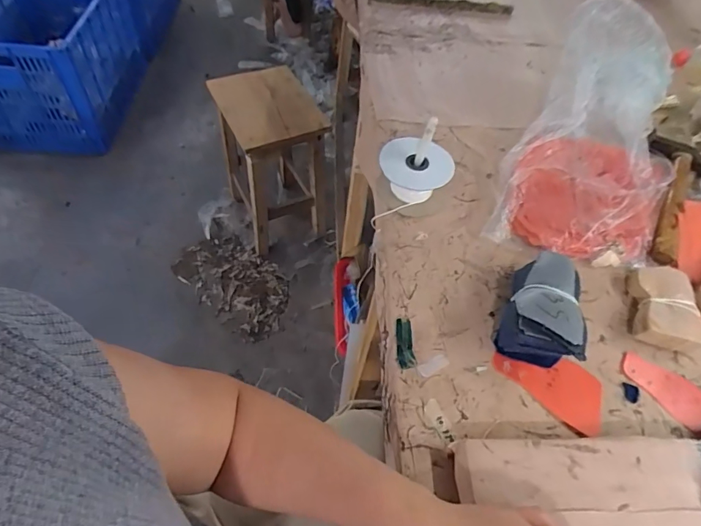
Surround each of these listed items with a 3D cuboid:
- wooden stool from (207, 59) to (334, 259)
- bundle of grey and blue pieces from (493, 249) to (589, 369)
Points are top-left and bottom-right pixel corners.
[{"bbox_3d":[-0.216,-0.313,1.357,0.283,0.437,0.319,-21,59,-19],"label":"wooden stool"},{"bbox_3d":[0.205,0.044,0.471,0.070,0.060,0.118,21,55,10],"label":"bundle of grey and blue pieces"}]

